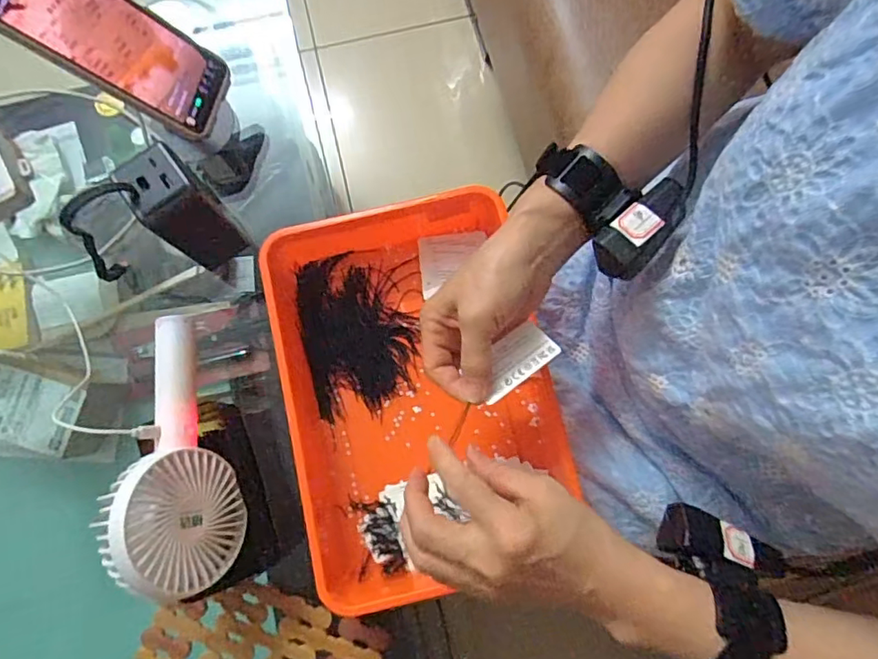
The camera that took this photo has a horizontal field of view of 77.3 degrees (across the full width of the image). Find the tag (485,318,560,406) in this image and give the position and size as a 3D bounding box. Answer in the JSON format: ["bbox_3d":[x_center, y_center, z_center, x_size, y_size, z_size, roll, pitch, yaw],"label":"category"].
[{"bbox_3d":[0.051,0.022,0.381,0.063,0.004,0.033,-35,51,-13],"label":"tag"}]

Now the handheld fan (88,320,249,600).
[{"bbox_3d":[-0.201,0.090,0.406,0.042,0.093,0.195,-20,73,27],"label":"handheld fan"}]

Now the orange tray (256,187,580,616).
[{"bbox_3d":[-0.013,0.047,0.462,0.246,0.065,0.303,-14,79,-3],"label":"orange tray"}]

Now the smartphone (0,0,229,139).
[{"bbox_3d":[-0.256,-0.228,0.441,0.160,0.017,0.076,27,75,-39],"label":"smartphone"}]

